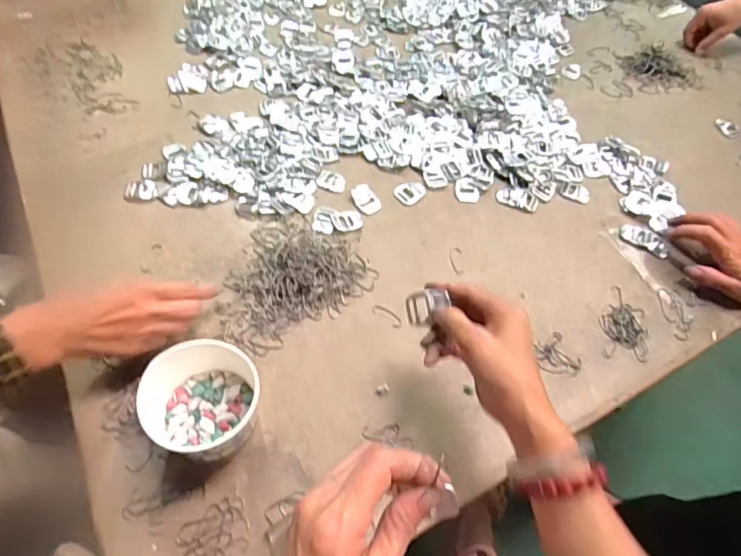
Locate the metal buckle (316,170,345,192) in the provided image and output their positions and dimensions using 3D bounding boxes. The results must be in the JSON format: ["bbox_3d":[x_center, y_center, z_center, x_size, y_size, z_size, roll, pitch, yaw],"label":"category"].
[{"bbox_3d":[-0.051,-0.129,0.633,0.038,0.004,0.033,13,57,4],"label":"metal buckle"}]

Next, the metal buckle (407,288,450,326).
[{"bbox_3d":[0.050,0.024,0.418,0.038,0.010,0.030,-18,71,18],"label":"metal buckle"}]

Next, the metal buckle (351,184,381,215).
[{"bbox_3d":[-0.006,-0.101,0.614,0.030,0.004,0.042,-34,79,-11],"label":"metal buckle"}]

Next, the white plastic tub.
[{"bbox_3d":[-0.142,0.105,0.430,0.092,0.076,0.101,2,57,-3],"label":"white plastic tub"}]

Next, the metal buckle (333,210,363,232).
[{"bbox_3d":[-0.028,-0.073,0.598,0.036,0.004,0.030,-14,59,-13],"label":"metal buckle"}]

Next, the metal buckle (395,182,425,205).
[{"bbox_3d":[0.053,-0.114,0.631,0.041,0.004,0.033,-36,67,-24],"label":"metal buckle"}]

